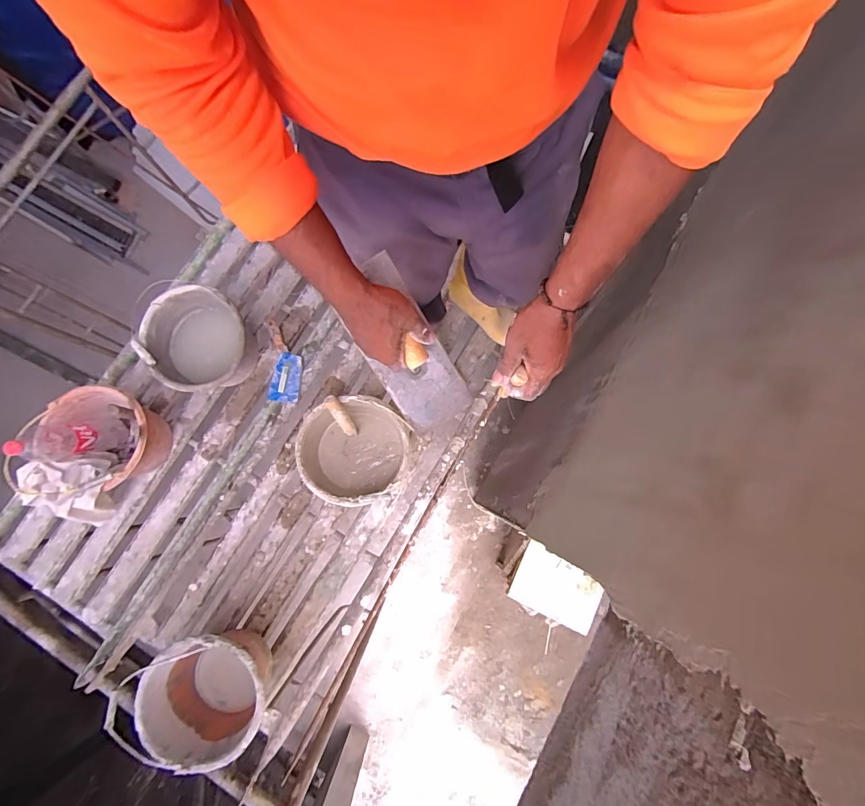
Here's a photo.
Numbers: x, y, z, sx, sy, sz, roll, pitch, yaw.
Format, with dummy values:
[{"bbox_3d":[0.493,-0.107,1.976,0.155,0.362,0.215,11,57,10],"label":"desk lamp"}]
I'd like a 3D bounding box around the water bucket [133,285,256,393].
[{"bbox_3d":[-0.642,-0.163,1.177,0.293,0.205,0.265,41,83,8],"label":"water bucket"}]

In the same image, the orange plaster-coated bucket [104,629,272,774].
[{"bbox_3d":[-0.536,0.704,1.012,0.291,0.245,0.269,0,79,1],"label":"orange plaster-coated bucket"}]

